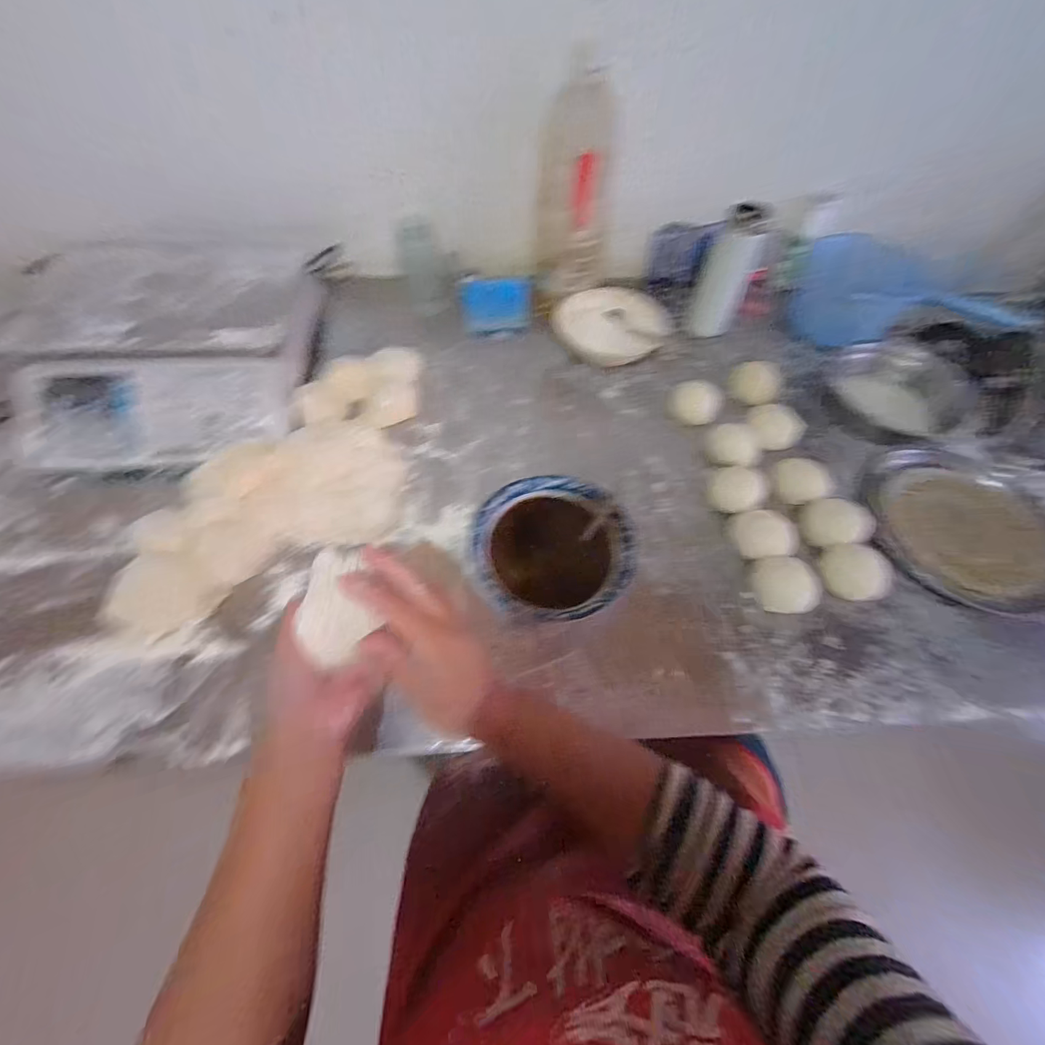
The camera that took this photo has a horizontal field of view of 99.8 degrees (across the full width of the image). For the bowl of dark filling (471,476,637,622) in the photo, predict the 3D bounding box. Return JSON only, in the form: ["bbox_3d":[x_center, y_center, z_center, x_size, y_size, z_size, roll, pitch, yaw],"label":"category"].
[{"bbox_3d":[0.033,0.033,0.500,0.171,0.055,0.162,1,61,-2],"label":"bowl of dark filling"}]

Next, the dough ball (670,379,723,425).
[{"bbox_3d":[0.257,-0.179,0.651,0.070,0.043,0.064,1,61,-2],"label":"dough ball"}]

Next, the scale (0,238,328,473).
[{"bbox_3d":[-0.477,-0.257,0.601,0.346,0.096,0.364,-8,62,-6],"label":"scale"}]

